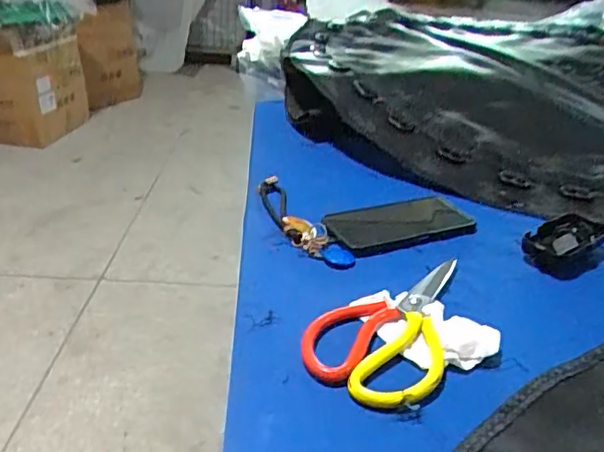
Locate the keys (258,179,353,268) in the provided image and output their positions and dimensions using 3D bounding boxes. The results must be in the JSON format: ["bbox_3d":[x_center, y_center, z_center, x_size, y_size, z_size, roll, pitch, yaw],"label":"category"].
[{"bbox_3d":[-0.007,-0.009,0.654,0.048,0.018,0.204,-10,32,-23],"label":"keys"}]

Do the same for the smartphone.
[{"bbox_3d":[0.110,-0.001,0.649,0.169,0.016,0.075,-10,29,-31],"label":"smartphone"}]

